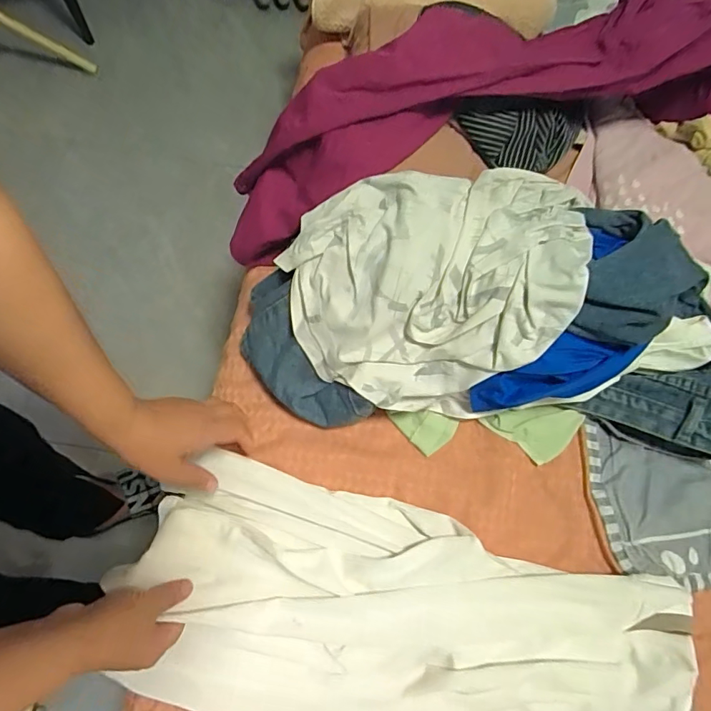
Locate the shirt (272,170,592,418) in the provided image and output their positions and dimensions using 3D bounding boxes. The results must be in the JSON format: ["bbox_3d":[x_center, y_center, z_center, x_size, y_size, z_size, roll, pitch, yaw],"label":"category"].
[{"bbox_3d":[0.086,-0.078,0.498,0.307,0.130,0.236,-6,70,-5],"label":"shirt"}]

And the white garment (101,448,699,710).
[{"bbox_3d":[0.045,0.263,0.481,0.554,0.046,0.224,11,70,3],"label":"white garment"}]

